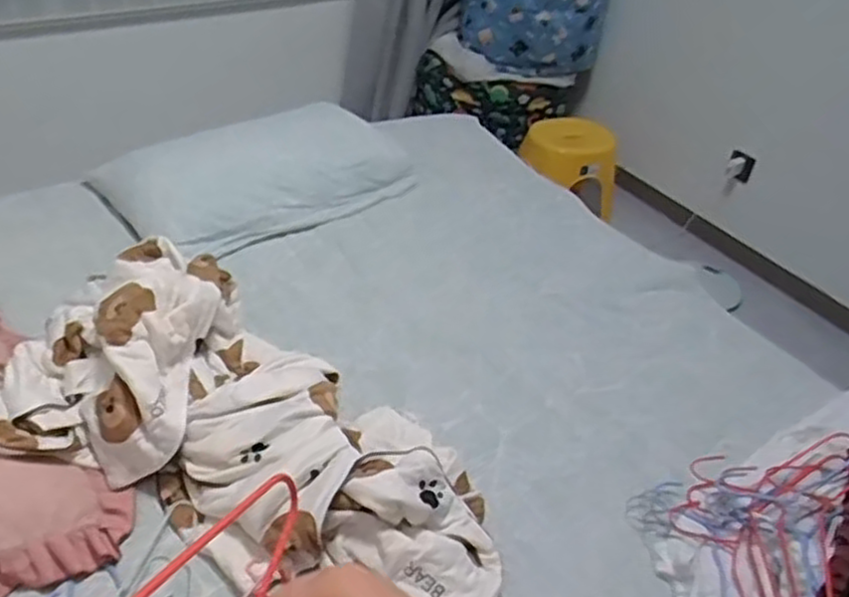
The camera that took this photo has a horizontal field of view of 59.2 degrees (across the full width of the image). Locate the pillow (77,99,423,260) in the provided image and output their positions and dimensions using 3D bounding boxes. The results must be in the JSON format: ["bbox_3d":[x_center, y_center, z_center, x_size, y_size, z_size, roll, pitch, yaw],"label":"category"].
[{"bbox_3d":[-0.363,-0.303,1.709,0.648,0.149,0.385,-28,50,-35],"label":"pillow"}]

